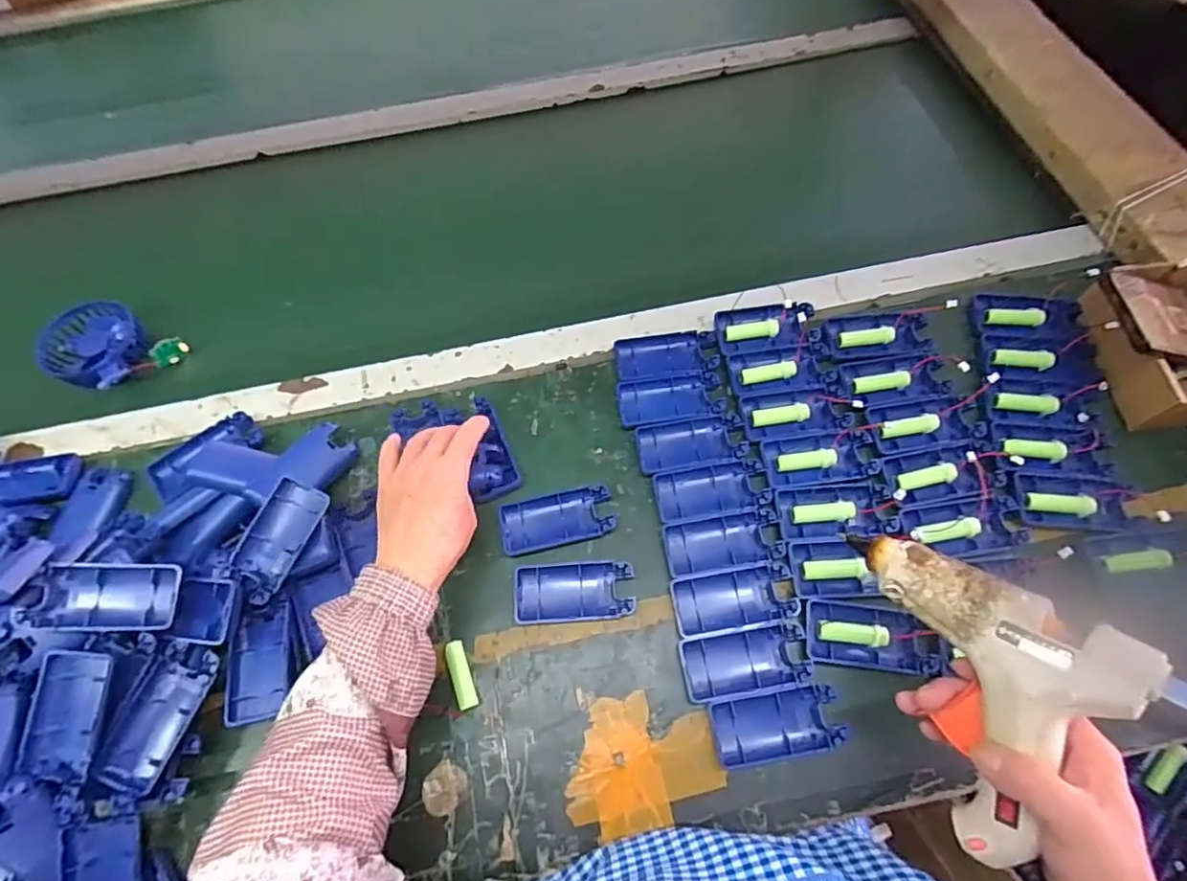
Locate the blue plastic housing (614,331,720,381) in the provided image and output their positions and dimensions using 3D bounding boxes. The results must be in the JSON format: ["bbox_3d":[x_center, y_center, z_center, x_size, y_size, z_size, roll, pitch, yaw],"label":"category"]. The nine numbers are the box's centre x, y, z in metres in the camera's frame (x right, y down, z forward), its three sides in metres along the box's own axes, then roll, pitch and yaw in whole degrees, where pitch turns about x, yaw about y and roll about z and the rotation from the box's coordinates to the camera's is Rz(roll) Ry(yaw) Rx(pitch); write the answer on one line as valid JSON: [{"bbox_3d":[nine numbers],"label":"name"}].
[{"bbox_3d":[0.068,-0.081,0.555,0.093,0.012,0.044,-5,64,1],"label":"blue plastic housing"}]

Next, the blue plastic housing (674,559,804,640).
[{"bbox_3d":[0.110,0.125,0.465,0.093,0.013,0.045,-9,64,-2],"label":"blue plastic housing"}]

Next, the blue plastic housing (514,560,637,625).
[{"bbox_3d":[-0.016,0.122,0.475,0.094,0.014,0.045,-4,64,1],"label":"blue plastic housing"}]

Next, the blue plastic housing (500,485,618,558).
[{"bbox_3d":[-0.031,0.067,0.500,0.093,0.014,0.048,-12,64,-3],"label":"blue plastic housing"}]

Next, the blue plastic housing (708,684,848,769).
[{"bbox_3d":[0.132,0.206,0.429,0.090,0.015,0.044,-10,64,-2],"label":"blue plastic housing"}]

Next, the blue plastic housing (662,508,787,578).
[{"bbox_3d":[0.106,0.084,0.485,0.092,0.013,0.042,-10,64,-2],"label":"blue plastic housing"}]

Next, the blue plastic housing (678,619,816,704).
[{"bbox_3d":[0.115,0.166,0.447,0.092,0.014,0.045,-10,64,-2],"label":"blue plastic housing"}]

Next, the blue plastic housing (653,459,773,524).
[{"bbox_3d":[0.100,0.044,0.505,0.093,0.013,0.047,-9,64,-1],"label":"blue plastic housing"}]

